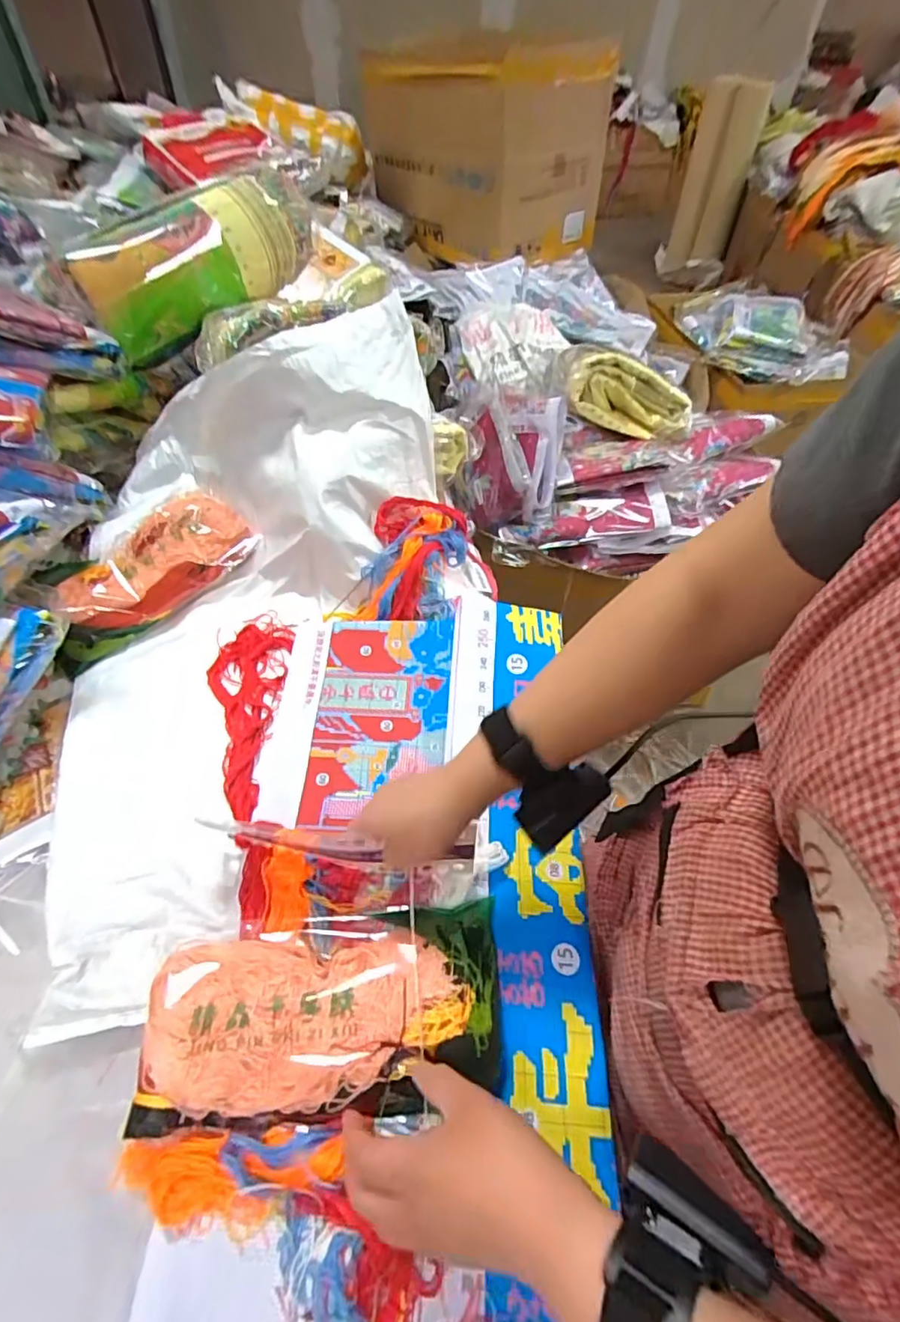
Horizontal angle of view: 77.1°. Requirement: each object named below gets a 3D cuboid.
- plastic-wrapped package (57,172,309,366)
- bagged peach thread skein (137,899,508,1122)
[{"bbox_3d":[-0.315,-0.527,0.749,0.324,0.161,0.048,-37,60,-11],"label":"plastic-wrapped package"},{"bbox_3d":[-0.090,0.271,0.434,0.258,0.045,0.131,-4,51,-8],"label":"bagged peach thread skein"}]

